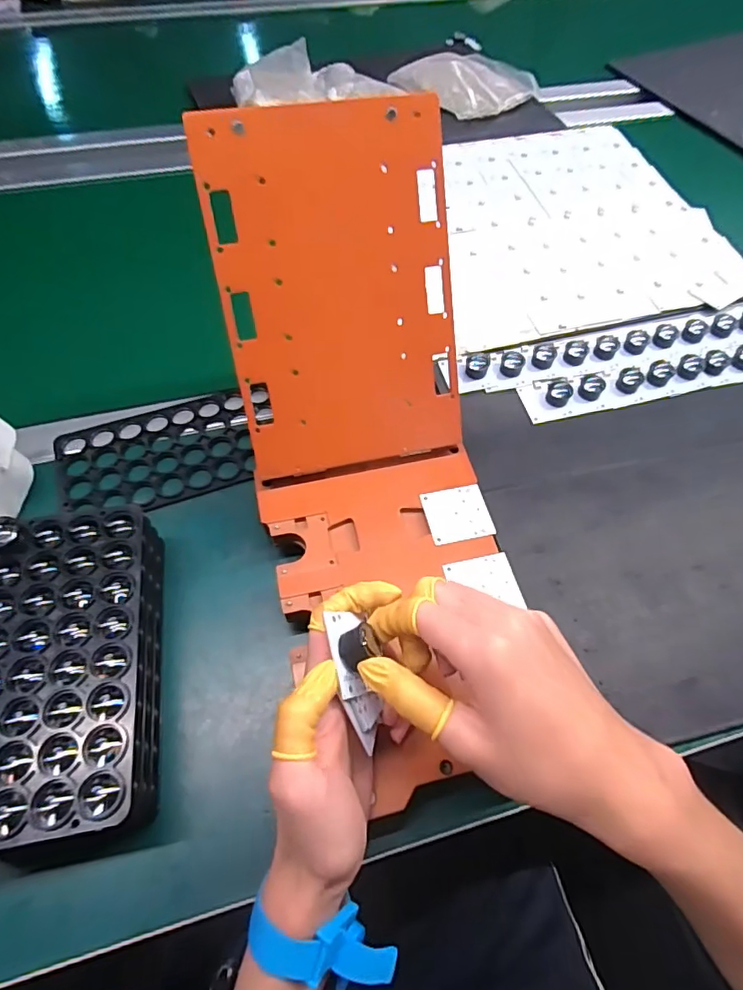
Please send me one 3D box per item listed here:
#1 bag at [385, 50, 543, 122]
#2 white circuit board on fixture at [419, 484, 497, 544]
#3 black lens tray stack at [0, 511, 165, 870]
[{"bbox_3d":[0.138,-0.630,0.802,0.177,0.029,0.177,-31,65,-19],"label":"bag"},{"bbox_3d":[0.065,0.014,0.402,0.048,0.004,0.044,-9,59,-7],"label":"white circuit board on fixture"},{"bbox_3d":[-0.191,0.110,0.333,0.097,0.057,0.195,-9,59,-7],"label":"black lens tray stack"}]

